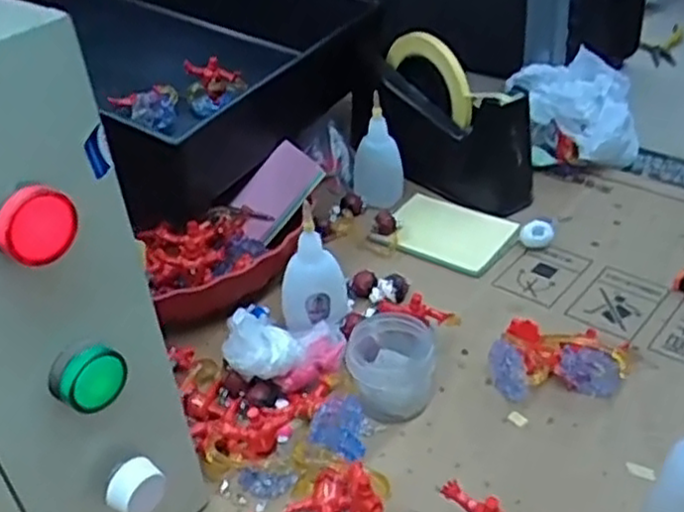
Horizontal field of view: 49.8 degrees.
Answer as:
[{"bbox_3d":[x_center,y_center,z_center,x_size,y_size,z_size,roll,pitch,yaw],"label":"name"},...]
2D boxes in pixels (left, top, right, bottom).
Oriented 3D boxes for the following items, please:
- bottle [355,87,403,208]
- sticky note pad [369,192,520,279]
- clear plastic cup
[{"bbox_3d":[0.030,-0.091,0.640,0.039,0.092,0.031,-14,36,-12],"label":"bottle"},{"bbox_3d":[0.087,-0.021,0.611,0.108,0.011,0.081,19,42,32],"label":"sticky note pad"},{"bbox_3d":[0.031,0.068,0.468,0.052,0.043,0.068,-2,35,5],"label":"clear plastic cup"}]

